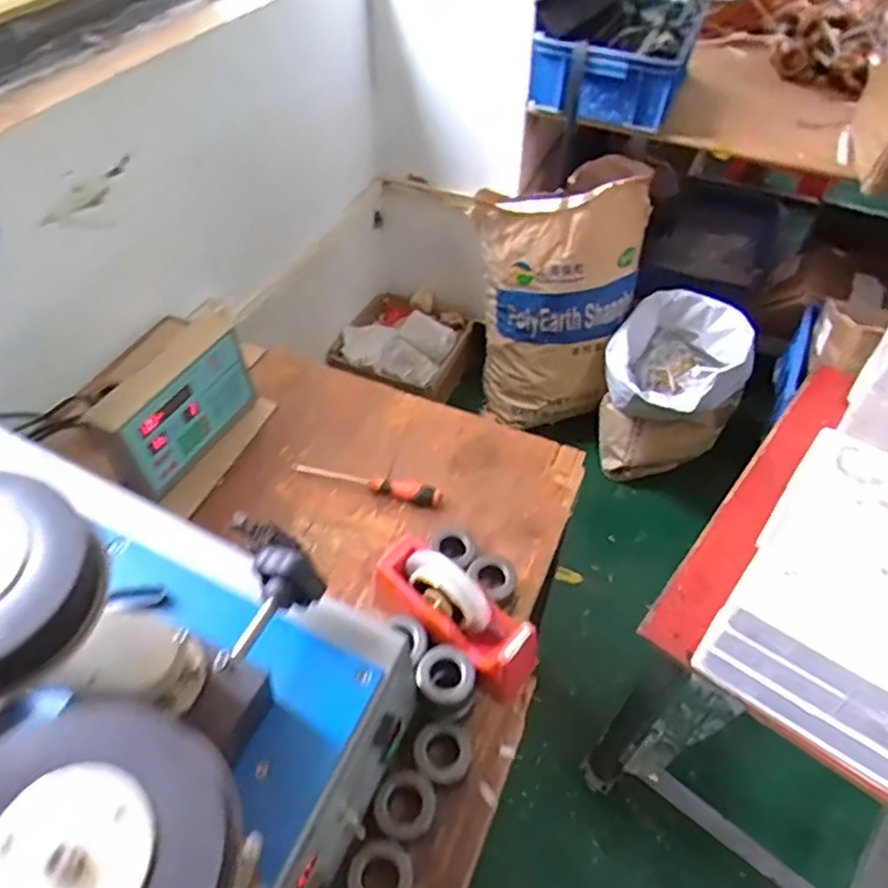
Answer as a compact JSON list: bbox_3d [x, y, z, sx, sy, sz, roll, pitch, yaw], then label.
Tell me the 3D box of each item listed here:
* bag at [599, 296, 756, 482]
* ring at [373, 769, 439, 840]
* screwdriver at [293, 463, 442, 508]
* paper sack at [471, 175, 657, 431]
[{"bbox_3d":[0.555,-0.124,1.664,0.309,0.375,0.309,26,52,20],"label":"bag"},{"bbox_3d":[-0.037,0.360,0.666,0.056,0.030,0.062,35,55,26],"label":"ring"},{"bbox_3d":[-0.108,0.051,0.937,0.215,0.030,0.030,15,49,12],"label":"screwdriver"},{"bbox_3d":[0.265,-0.351,1.671,0.380,0.597,0.241,14,49,11],"label":"paper sack"}]

